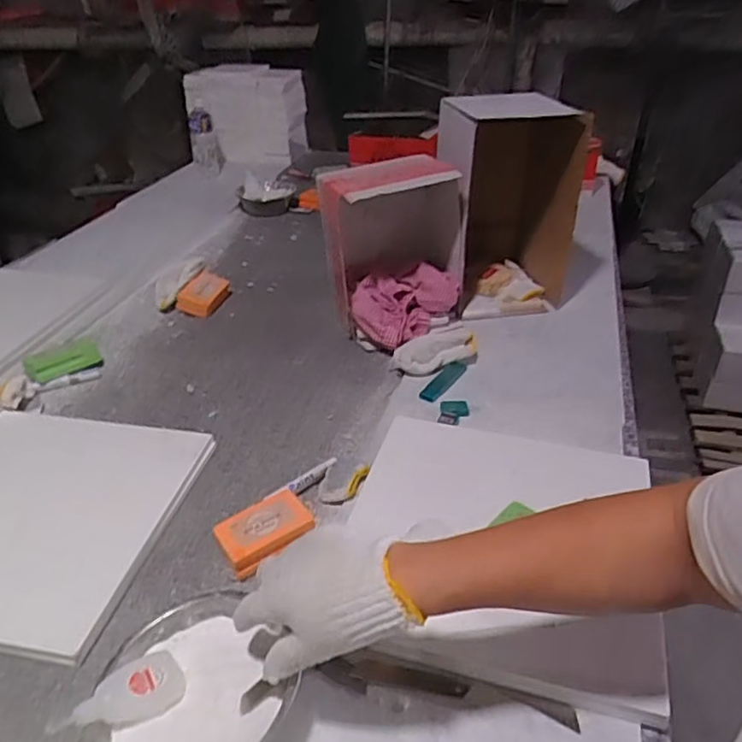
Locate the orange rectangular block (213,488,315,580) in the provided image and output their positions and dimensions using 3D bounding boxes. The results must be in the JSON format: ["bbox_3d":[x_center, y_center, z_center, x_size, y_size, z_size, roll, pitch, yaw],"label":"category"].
[{"bbox_3d":[-0.111,0.168,0.652,0.101,0.033,0.063,-28,43,-33],"label":"orange rectangular block"}]

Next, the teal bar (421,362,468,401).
[{"bbox_3d":[0.105,0.013,0.882,0.026,0.008,0.103,22,42,30],"label":"teal bar"}]

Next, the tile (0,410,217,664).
[{"bbox_3d":[-0.369,0.151,0.679,0.288,0.021,0.302,6,36,10],"label":"tile"}]

